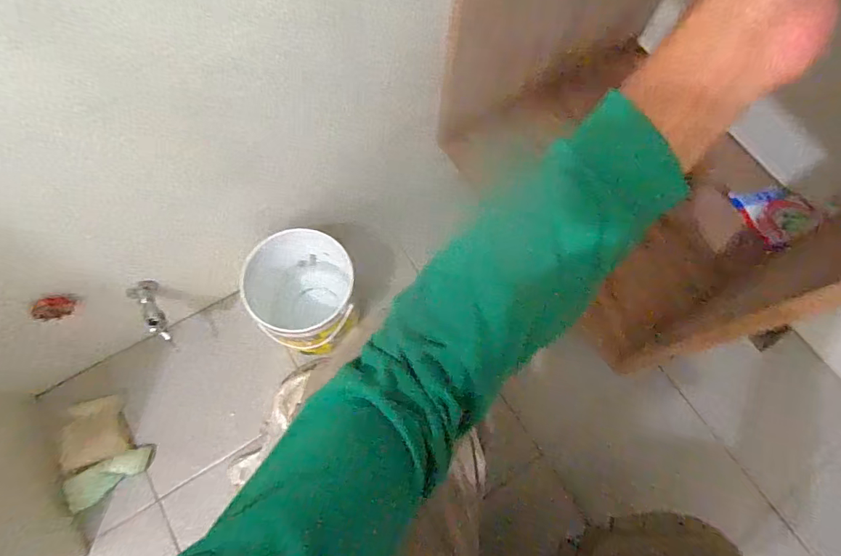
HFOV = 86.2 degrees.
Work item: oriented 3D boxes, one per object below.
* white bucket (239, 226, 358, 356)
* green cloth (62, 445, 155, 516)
[{"bbox_3d":[-0.209,0.031,0.793,0.177,0.193,0.172,-31,74,-13],"label":"white bucket"},{"bbox_3d":[-0.518,0.328,0.749,0.134,0.024,0.053,-33,74,-14],"label":"green cloth"}]

